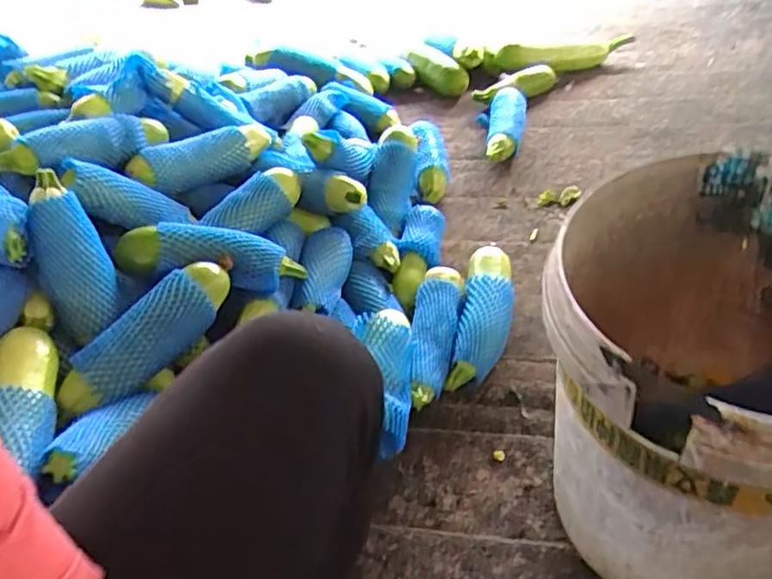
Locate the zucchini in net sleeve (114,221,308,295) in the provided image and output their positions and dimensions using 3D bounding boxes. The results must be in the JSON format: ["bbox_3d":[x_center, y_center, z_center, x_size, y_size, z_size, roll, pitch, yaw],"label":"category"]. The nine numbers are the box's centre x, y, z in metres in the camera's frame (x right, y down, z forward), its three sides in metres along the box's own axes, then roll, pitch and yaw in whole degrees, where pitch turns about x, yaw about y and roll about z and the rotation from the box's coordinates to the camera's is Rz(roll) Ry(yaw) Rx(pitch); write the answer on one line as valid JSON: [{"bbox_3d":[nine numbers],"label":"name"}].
[{"bbox_3d":[-0.227,-0.043,0.849,0.239,0.053,0.073,7,42,-7],"label":"zucchini in net sleeve"}]

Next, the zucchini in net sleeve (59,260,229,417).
[{"bbox_3d":[-0.281,0.051,0.772,0.063,0.068,0.243,25,52,30],"label":"zucchini in net sleeve"}]

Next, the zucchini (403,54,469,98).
[{"bbox_3d":[0.121,-0.509,1.515,0.053,0.073,0.177,-34,49,-26],"label":"zucchini"}]

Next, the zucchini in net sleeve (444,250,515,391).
[{"bbox_3d":[0.145,0.036,0.932,0.074,0.069,0.256,5,44,13],"label":"zucchini in net sleeve"}]

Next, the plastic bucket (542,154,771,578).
[{"bbox_3d":[0.299,0.094,0.595,0.298,0.327,0.286,-4,43,4],"label":"plastic bucket"}]

